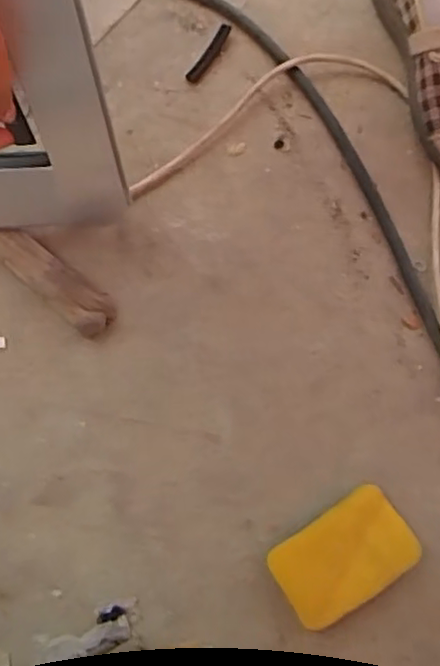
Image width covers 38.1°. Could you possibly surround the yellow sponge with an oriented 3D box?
[{"bbox_3d":[0.099,0.178,0.512,0.108,0.016,0.069,-33,76,-8],"label":"yellow sponge"}]

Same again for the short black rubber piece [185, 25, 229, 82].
[{"bbox_3d":[-0.010,-0.276,0.632,0.015,0.004,0.072,30,77,9],"label":"short black rubber piece"}]

